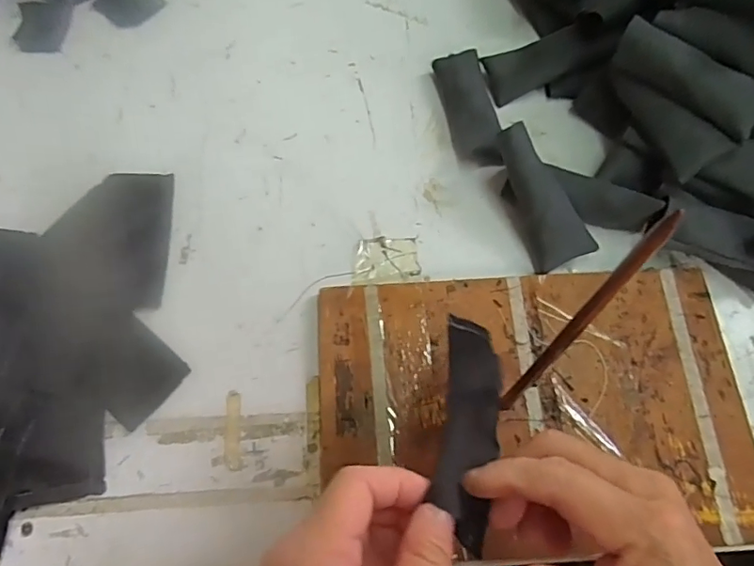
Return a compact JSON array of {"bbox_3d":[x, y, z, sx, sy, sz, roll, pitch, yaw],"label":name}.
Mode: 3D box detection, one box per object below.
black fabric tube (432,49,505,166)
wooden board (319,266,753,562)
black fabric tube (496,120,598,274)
[{"bbox_3d":[0.076,-0.141,0.425,0.039,0.016,0.102,-12,68,-3],"label":"black fabric tube"},{"bbox_3d":[0.100,0.077,0.344,0.269,0.013,0.177,-6,68,-1],"label":"wooden board"},{"bbox_3d":[0.115,-0.062,0.374,0.041,0.017,0.102,-24,91,-8],"label":"black fabric tube"}]

